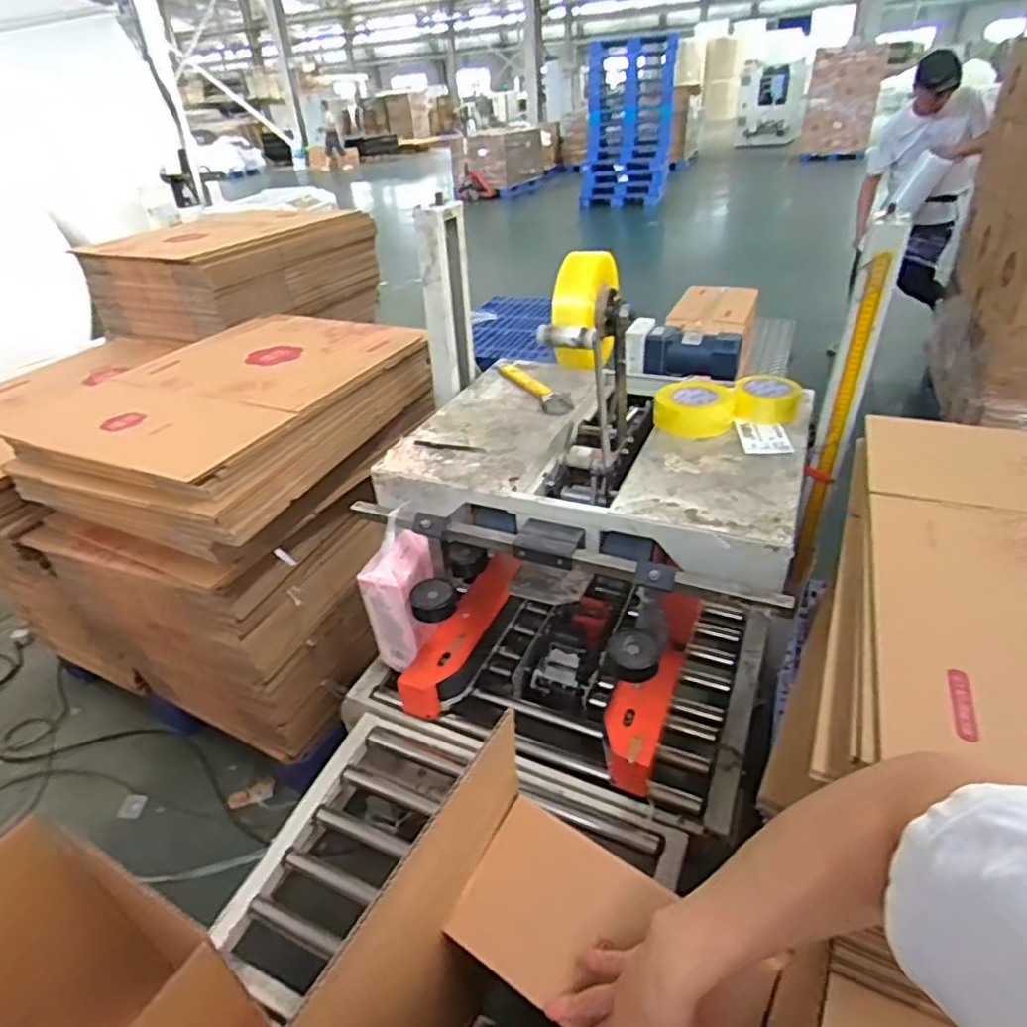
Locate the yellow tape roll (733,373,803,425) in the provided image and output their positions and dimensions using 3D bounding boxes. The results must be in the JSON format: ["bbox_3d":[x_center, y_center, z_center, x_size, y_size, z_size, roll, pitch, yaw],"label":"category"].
[{"bbox_3d":[0.458,-0.205,1.160,0.114,0.057,0.099,11,37,22],"label":"yellow tape roll"}]

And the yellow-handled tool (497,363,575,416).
[{"bbox_3d":[0.040,-0.271,1.335,0.053,0.029,0.284,-17,35,-18],"label":"yellow-handled tool"}]

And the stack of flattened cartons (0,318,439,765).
[{"bbox_3d":[-0.565,0.047,1.508,0.591,0.781,0.669,11,36,22],"label":"stack of flattened cartons"}]

